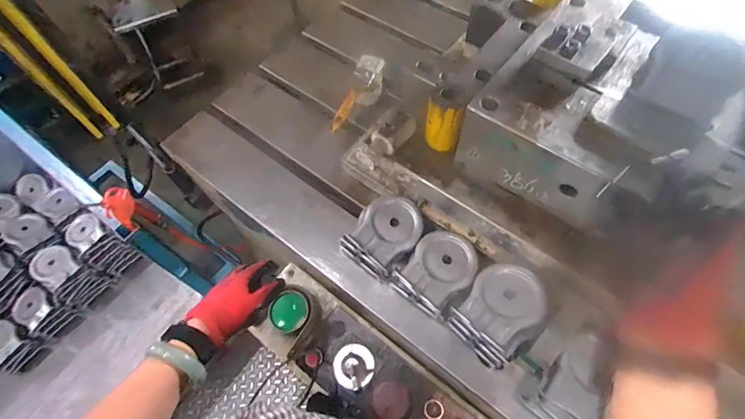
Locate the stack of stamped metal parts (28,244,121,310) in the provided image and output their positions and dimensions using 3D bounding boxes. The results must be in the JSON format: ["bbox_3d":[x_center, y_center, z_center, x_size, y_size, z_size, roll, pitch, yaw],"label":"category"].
[{"bbox_3d":[-0.824,0.181,1.078,0.125,0.146,0.109,30,66,17],"label":"stack of stamped metal parts"}]

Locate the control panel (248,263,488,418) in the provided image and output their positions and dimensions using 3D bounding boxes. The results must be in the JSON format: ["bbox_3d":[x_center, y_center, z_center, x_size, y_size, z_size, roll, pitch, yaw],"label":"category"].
[{"bbox_3d":[0.027,0.298,0.633,0.531,0.088,0.133,34,67,19],"label":"control panel"}]

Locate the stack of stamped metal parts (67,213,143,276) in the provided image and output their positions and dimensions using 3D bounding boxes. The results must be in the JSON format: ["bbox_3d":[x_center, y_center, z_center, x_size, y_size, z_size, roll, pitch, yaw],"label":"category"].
[{"bbox_3d":[-0.766,0.103,1.120,0.125,0.153,0.096,33,67,18],"label":"stack of stamped metal parts"}]

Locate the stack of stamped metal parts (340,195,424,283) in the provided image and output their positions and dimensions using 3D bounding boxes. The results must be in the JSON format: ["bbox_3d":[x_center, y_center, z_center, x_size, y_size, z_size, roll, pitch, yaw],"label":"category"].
[{"bbox_3d":[0.022,0.044,0.683,0.101,0.070,0.133,35,68,19],"label":"stack of stamped metal parts"}]

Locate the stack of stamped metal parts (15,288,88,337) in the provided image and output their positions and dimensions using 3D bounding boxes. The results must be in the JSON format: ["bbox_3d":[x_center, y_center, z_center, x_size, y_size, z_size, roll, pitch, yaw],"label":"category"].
[{"bbox_3d":[-0.866,0.278,1.052,0.113,0.122,0.095,32,67,18],"label":"stack of stamped metal parts"}]

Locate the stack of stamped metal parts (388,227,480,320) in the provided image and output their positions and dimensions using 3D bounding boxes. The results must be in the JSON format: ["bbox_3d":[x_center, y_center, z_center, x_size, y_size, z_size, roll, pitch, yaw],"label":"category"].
[{"bbox_3d":[0.106,0.099,0.635,0.101,0.056,0.122,39,69,20],"label":"stack of stamped metal parts"}]

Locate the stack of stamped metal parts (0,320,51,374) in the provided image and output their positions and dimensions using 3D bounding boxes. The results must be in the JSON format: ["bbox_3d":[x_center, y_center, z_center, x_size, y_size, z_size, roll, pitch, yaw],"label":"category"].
[{"bbox_3d":[-0.933,0.357,1.025,0.131,0.087,0.100,23,64,14],"label":"stack of stamped metal parts"}]

